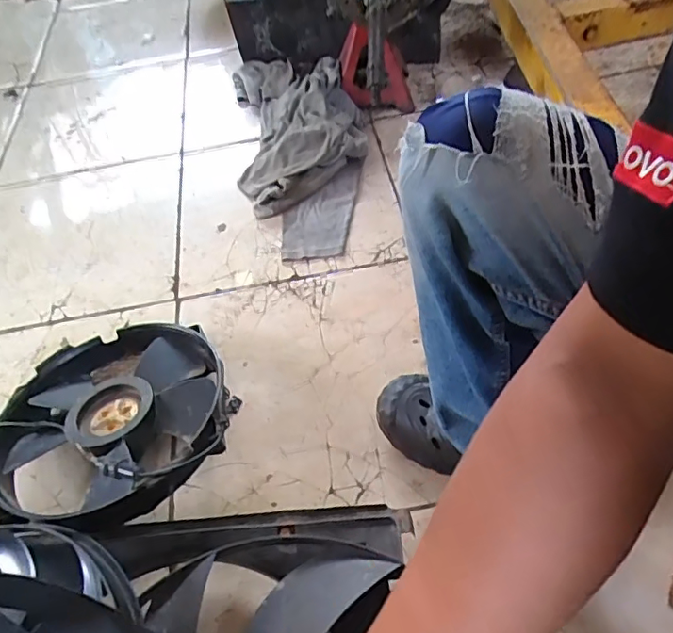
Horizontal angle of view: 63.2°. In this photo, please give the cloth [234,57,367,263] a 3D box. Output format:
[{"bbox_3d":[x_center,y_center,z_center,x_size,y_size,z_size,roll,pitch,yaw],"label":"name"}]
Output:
[{"bbox_3d":[-0.069,-0.344,1.063,0.254,0.108,0.525,-7,55,-1],"label":"cloth"}]

